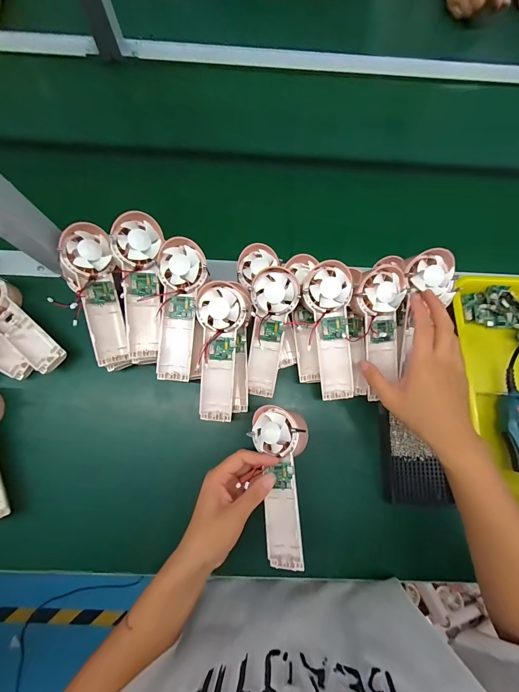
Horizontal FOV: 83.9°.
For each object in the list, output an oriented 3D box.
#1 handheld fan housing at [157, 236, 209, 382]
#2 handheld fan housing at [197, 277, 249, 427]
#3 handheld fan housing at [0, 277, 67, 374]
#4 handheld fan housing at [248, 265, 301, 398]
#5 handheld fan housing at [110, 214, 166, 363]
[{"bbox_3d":[-0.104,-0.046,0.373,0.055,0.023,0.178,5,94,0],"label":"handheld fan housing"},{"bbox_3d":[-0.052,0.008,0.371,0.058,0.027,0.173,4,101,-1],"label":"handheld fan housing"},{"bbox_3d":[-0.347,-0.039,0.403,0.183,0.036,0.060,38,80,6],"label":"handheld fan housing"},{"bbox_3d":[0.013,-0.016,0.392,0.059,0.025,0.172,8,109,0],"label":"handheld fan housing"},{"bbox_3d":[-0.153,-0.075,0.371,0.053,0.034,0.177,0,100,-1],"label":"handheld fan housing"}]

